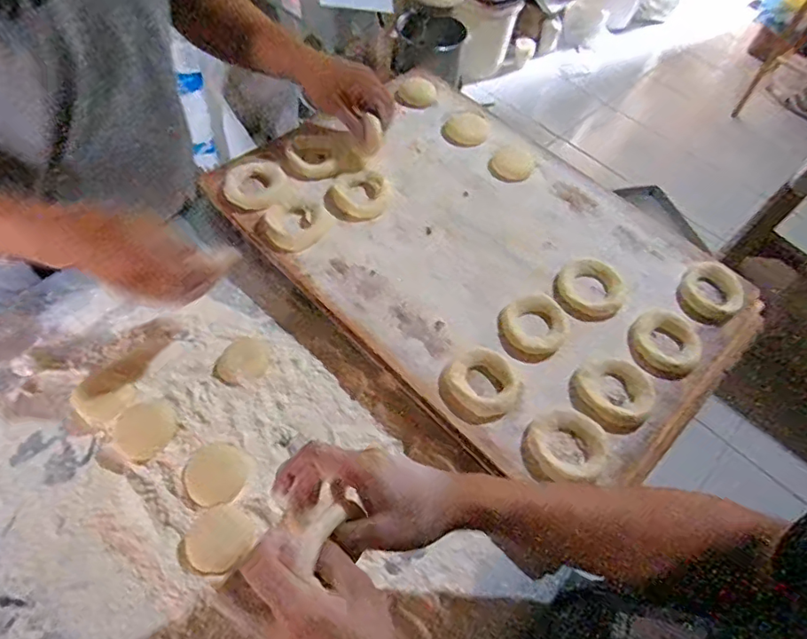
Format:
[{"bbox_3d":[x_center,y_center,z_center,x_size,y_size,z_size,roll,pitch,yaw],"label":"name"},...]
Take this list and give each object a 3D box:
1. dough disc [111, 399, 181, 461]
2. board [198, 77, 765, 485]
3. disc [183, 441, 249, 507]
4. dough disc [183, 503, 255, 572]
[{"bbox_3d":[-0.256,0.107,0.521,0.061,0.011,0.057,2,59,-3],"label":"dough disc"},{"bbox_3d":[0.110,-0.097,0.675,0.426,0.052,0.586,-38,69,-23],"label":"board"},{"bbox_3d":[-0.181,0.150,0.513,0.058,0.008,0.058,8,52,-11],"label":"disc"},{"bbox_3d":[-0.170,0.202,0.485,0.058,0.009,0.054,2,59,-3],"label":"dough disc"}]

